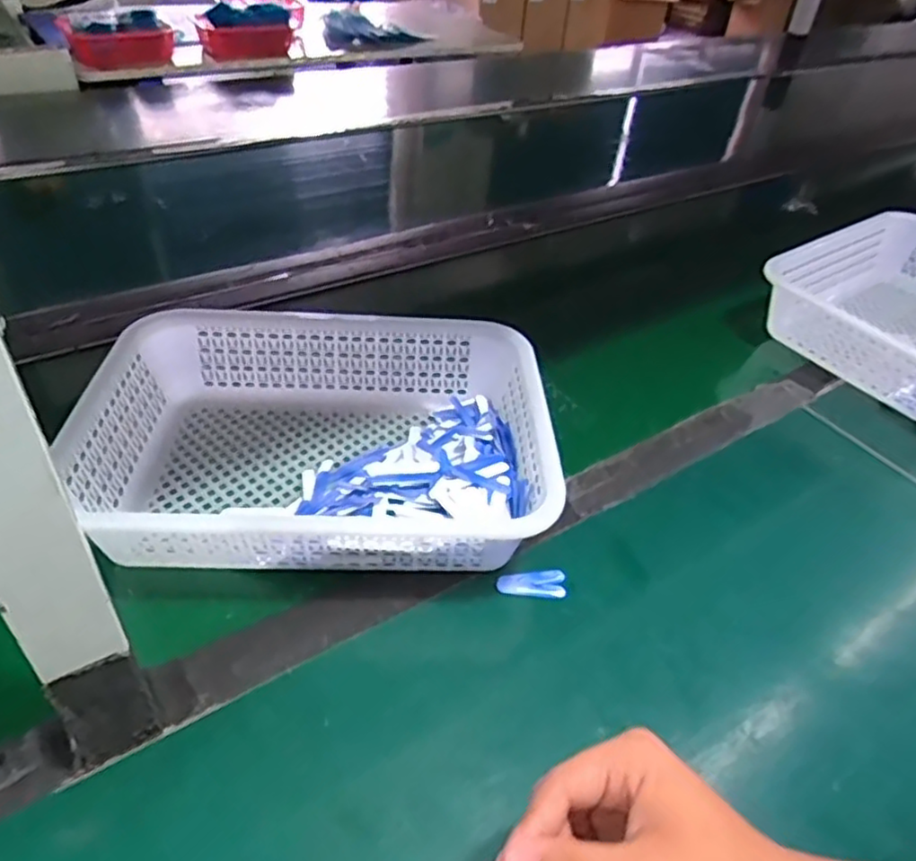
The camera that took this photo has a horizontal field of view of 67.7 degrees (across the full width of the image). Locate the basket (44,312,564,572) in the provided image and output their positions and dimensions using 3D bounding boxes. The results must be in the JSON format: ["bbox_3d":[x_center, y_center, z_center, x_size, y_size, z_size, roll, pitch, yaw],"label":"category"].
[{"bbox_3d":[-0.104,0.005,0.565,0.340,0.085,0.248,3,41,-5],"label":"basket"}]

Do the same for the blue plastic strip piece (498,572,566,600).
[{"bbox_3d":[0.056,0.115,0.519,0.051,0.005,0.023,8,41,0],"label":"blue plastic strip piece"}]

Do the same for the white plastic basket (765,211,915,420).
[{"bbox_3d":[0.557,-0.141,0.828,0.396,0.098,0.260,-24,50,-31],"label":"white plastic basket"}]

